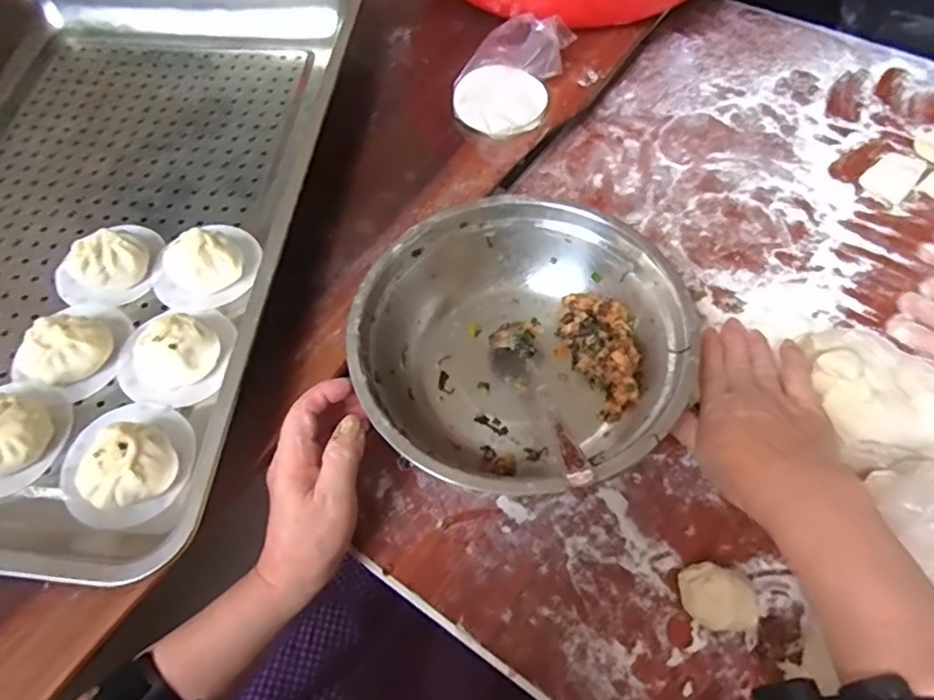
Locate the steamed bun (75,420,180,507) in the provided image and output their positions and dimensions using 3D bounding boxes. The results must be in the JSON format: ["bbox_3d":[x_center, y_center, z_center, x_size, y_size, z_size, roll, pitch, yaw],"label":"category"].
[{"bbox_3d":[-0.213,0.075,0.378,0.045,0.032,0.053,16,62,11],"label":"steamed bun"}]

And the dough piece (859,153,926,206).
[{"bbox_3d":[0.388,-0.157,0.541,0.049,0.019,0.038,-37,66,-18],"label":"dough piece"}]

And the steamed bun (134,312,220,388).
[{"bbox_3d":[-0.208,0.000,0.422,0.041,0.036,0.052,38,68,20],"label":"steamed bun"}]

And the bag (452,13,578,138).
[{"bbox_3d":[0.039,-0.267,0.561,0.089,0.053,0.141,24,64,14],"label":"bag"}]

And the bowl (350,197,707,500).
[{"bbox_3d":[0.035,0.000,0.449,0.222,0.073,0.228,-1,60,1],"label":"bowl"}]

